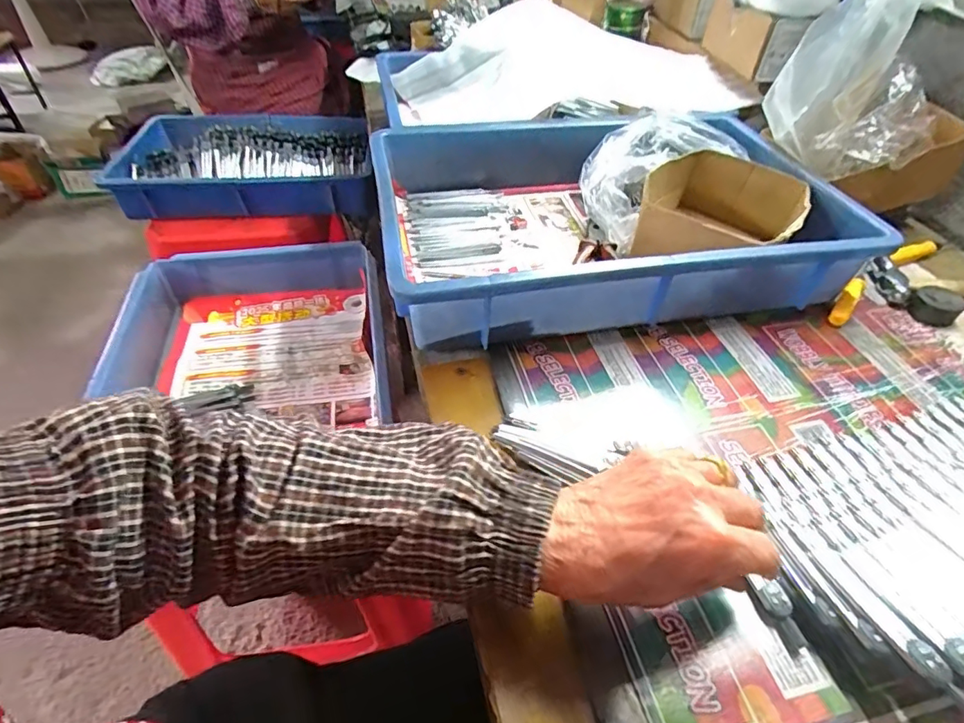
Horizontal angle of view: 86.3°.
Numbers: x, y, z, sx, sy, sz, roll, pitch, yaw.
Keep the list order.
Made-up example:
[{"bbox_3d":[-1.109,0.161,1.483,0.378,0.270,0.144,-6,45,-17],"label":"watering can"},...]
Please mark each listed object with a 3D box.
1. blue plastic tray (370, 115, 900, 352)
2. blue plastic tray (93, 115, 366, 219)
[{"bbox_3d":[0.116,-0.155,0.523,0.429,0.084,0.297,-7,49,-9],"label":"blue plastic tray"},{"bbox_3d":[-0.422,-0.365,0.939,0.433,0.090,0.277,-6,49,-8],"label":"blue plastic tray"}]

